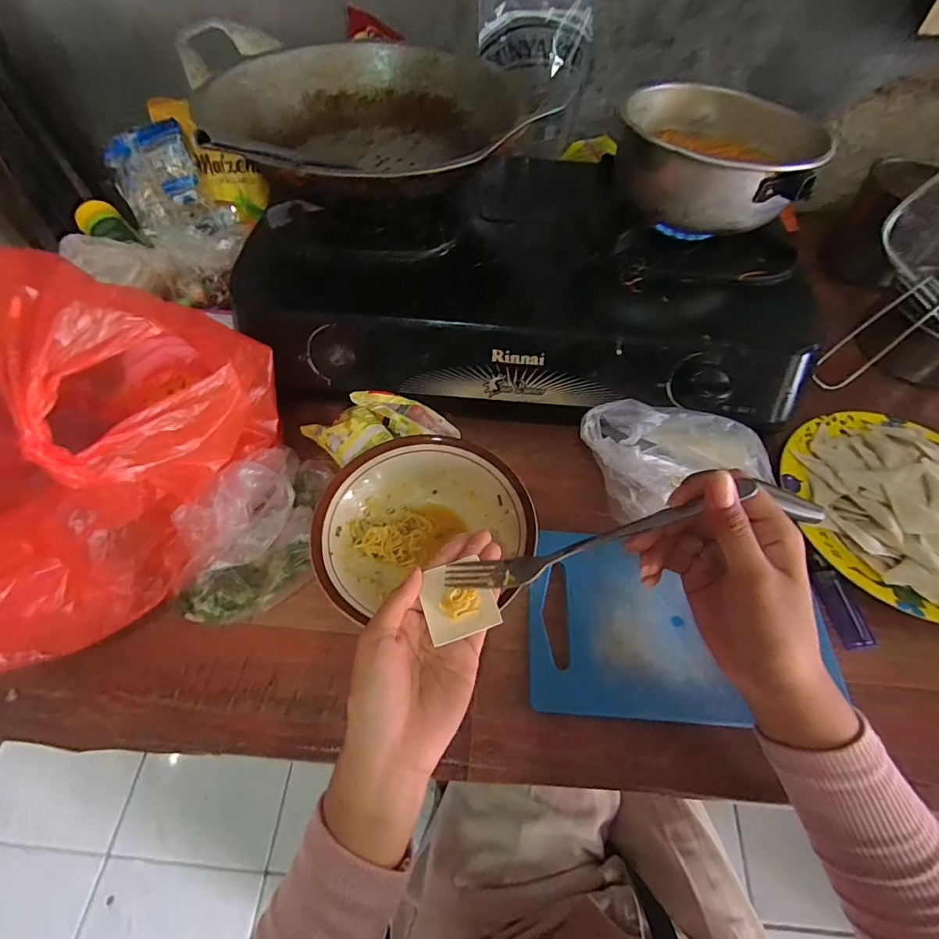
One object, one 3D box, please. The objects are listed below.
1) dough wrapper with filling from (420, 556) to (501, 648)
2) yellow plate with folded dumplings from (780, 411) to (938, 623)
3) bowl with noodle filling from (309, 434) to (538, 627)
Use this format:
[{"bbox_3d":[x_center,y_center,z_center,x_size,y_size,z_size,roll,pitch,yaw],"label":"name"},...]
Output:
[{"bbox_3d":[-0.006,0.085,0.299,0.044,0.012,0.041,-15,61,-10],"label":"dough wrapper with filling"},{"bbox_3d":[0.402,0.027,0.425,0.196,0.034,0.199,0,59,-1],"label":"yellow plate with folded dumplings"},{"bbox_3d":[-0.040,0.042,0.398,0.174,0.045,0.156,-12,60,-8],"label":"bowl with noodle filling"}]

